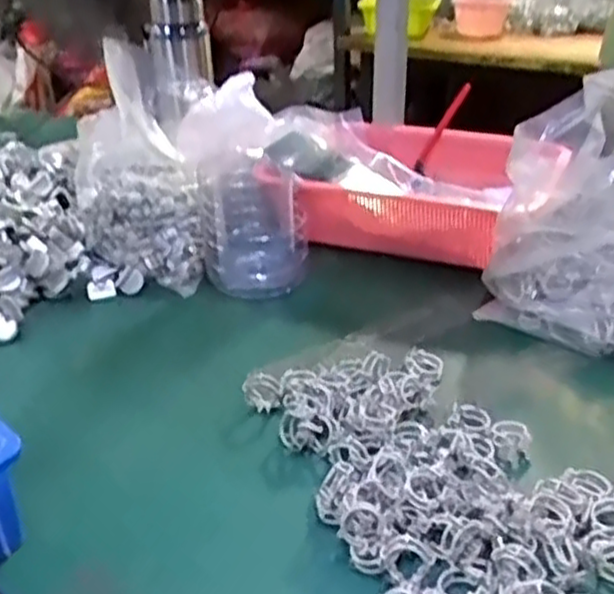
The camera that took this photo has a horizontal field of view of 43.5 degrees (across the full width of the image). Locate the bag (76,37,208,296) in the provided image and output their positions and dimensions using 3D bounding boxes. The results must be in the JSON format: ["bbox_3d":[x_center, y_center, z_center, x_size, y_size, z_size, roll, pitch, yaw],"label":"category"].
[{"bbox_3d":[-0.154,-0.129,0.768,0.151,0.195,0.122,15,31,28],"label":"bag"}]

